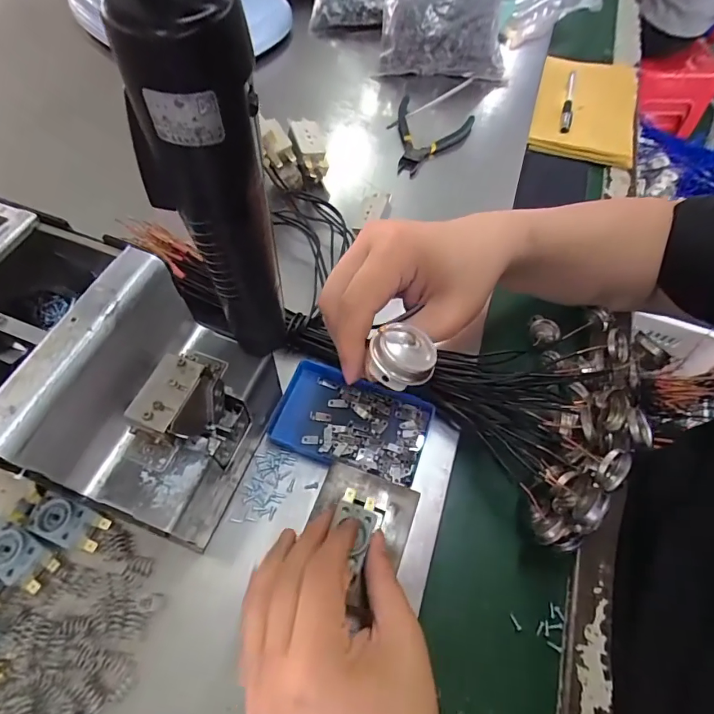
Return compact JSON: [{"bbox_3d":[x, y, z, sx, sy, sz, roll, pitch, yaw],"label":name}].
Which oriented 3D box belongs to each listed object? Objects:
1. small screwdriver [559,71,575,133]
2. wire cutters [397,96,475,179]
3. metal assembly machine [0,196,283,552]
[{"bbox_3d":[0.276,-0.334,0.583,0.012,0.015,0.143,17,62,6],"label":"small screwdriver"},{"bbox_3d":[0.085,-0.254,0.516,0.088,0.019,0.125,14,61,4],"label":"wire cutters"},{"bbox_3d":[-0.160,0.024,0.272,0.185,0.146,0.145,25,63,10],"label":"metal assembly machine"}]

